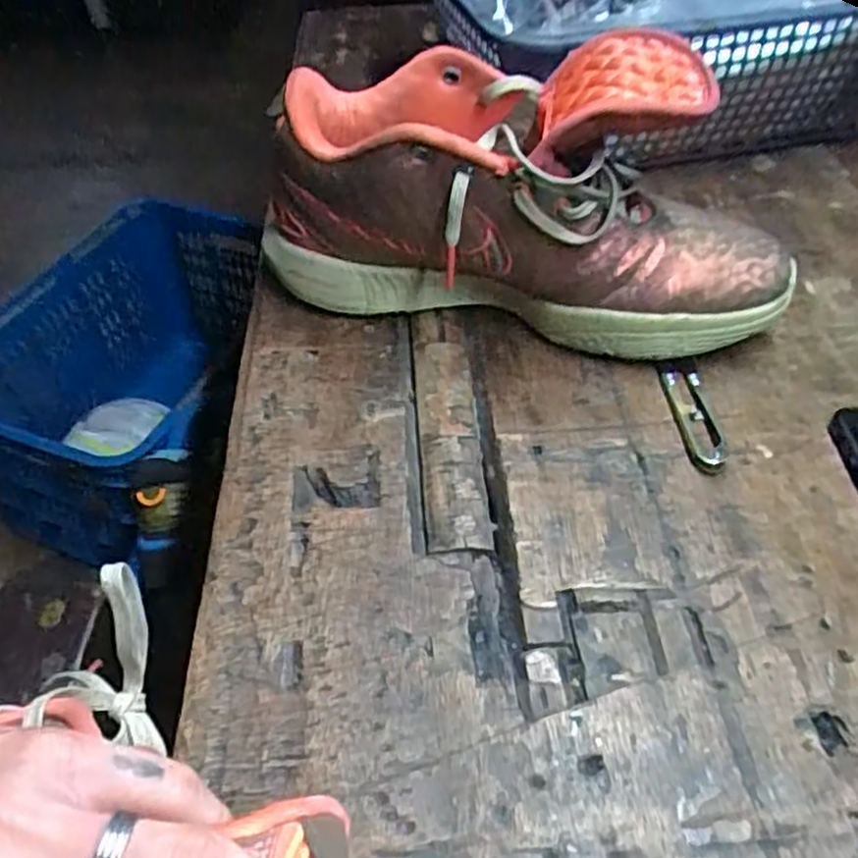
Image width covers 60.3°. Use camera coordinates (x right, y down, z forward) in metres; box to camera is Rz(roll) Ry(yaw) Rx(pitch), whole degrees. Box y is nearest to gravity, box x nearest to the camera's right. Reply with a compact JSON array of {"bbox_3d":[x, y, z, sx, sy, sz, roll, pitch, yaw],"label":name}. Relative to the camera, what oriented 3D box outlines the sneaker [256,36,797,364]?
[{"bbox_3d":[0.056,-0.128,0.421,0.296,0.139,0.113,13,48,11],"label":"sneaker"}]

